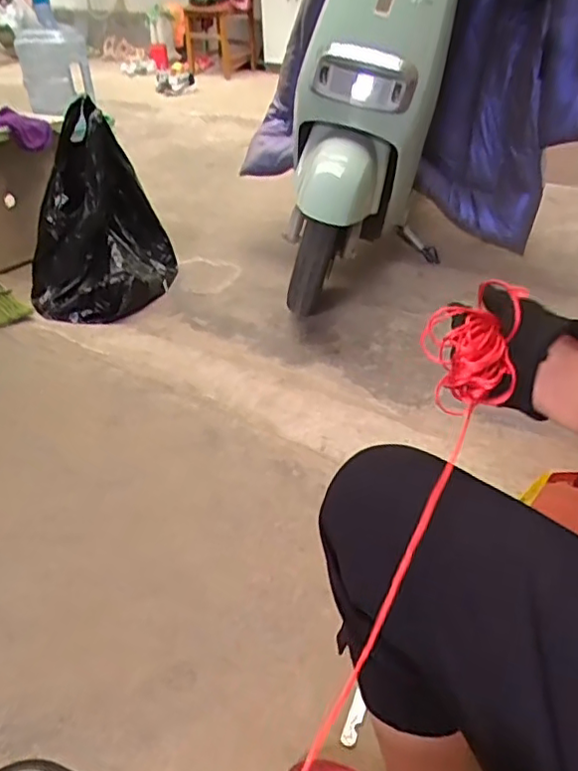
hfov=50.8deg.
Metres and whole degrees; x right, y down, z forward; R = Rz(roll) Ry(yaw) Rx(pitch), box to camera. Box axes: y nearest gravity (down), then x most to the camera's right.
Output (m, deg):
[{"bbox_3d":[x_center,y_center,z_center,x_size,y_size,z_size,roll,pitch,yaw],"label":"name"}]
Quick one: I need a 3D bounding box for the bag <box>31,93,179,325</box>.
[{"bbox_3d":[-0.566,-0.501,1.787,0.442,0.473,0.408,-11,37,-15],"label":"bag"}]

